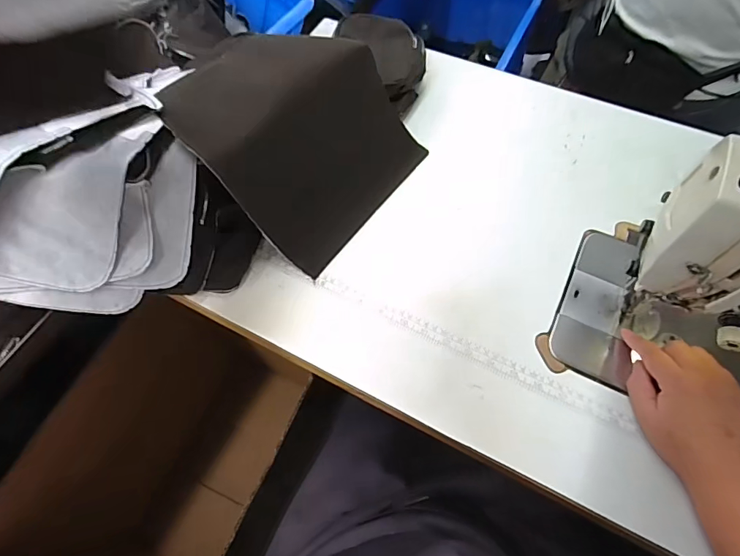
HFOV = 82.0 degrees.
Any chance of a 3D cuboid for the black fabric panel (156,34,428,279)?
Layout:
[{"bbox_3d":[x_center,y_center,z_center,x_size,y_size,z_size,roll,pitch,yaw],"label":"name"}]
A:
[{"bbox_3d":[-0.072,-0.172,0.504,0.243,0.056,0.251,-46,109,-12],"label":"black fabric panel"}]

